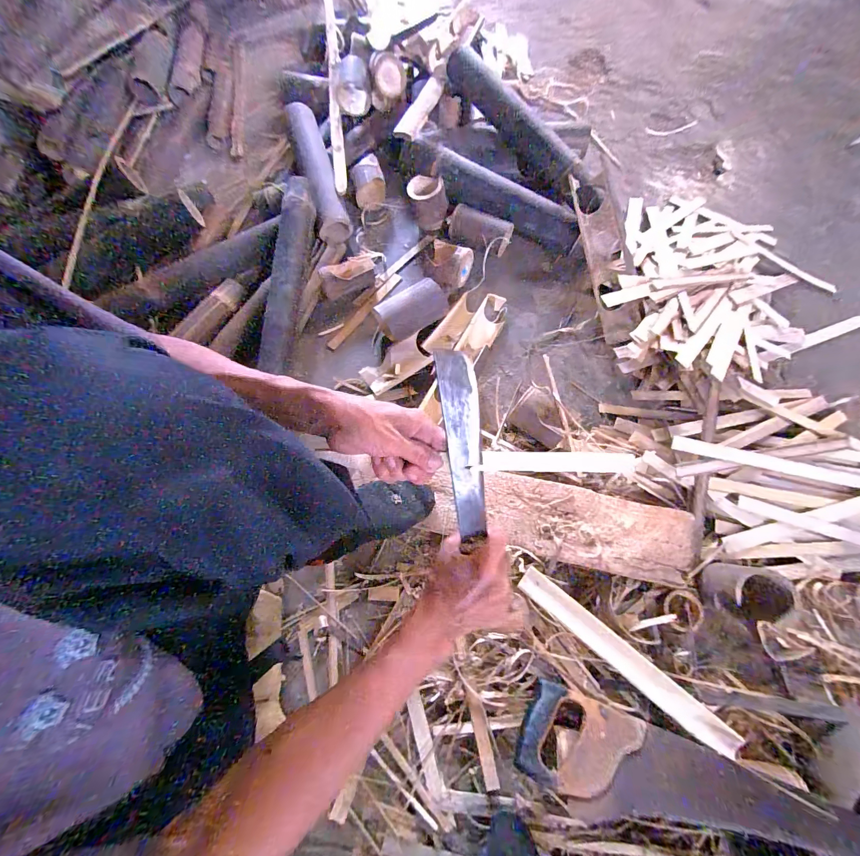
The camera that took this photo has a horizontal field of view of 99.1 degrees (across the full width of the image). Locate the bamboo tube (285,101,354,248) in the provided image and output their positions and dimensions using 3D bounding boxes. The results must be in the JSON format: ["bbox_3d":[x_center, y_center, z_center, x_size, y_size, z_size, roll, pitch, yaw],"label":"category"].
[{"bbox_3d":[-0.256,-0.585,0.841,0.074,0.064,0.342,-17,71,-3],"label":"bamboo tube"}]

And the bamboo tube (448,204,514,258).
[{"bbox_3d":[0.104,-0.419,0.785,0.137,0.049,0.061,25,74,11],"label":"bamboo tube"}]

